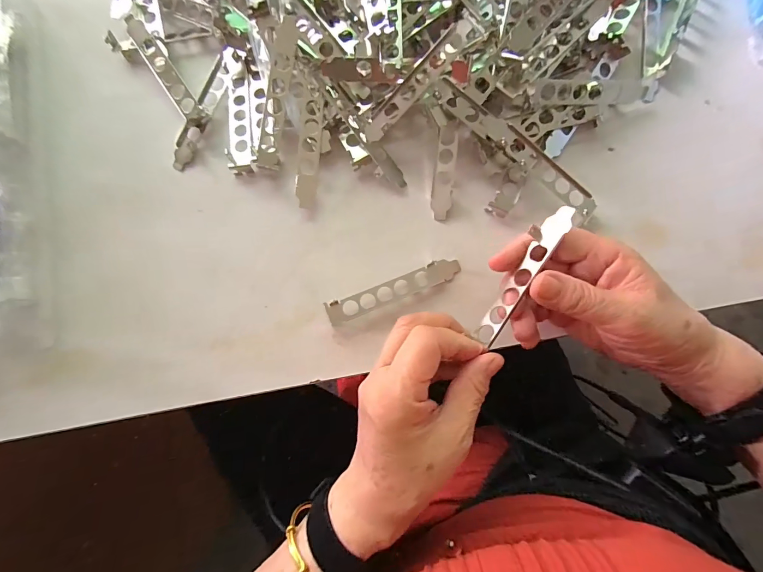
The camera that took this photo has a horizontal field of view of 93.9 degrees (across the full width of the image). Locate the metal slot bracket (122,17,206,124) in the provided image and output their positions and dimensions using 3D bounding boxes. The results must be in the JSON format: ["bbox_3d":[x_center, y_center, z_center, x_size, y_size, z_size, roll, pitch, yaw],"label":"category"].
[{"bbox_3d":[-0.196,-0.195,0.323,0.019,0.015,0.120,-34,84,-3],"label":"metal slot bracket"}]

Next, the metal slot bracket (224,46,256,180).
[{"bbox_3d":[-0.127,-0.160,0.316,0.022,0.016,0.117,-6,84,0],"label":"metal slot bracket"}]

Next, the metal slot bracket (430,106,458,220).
[{"bbox_3d":[0.054,-0.106,0.309,0.022,0.004,0.095,0,93,20],"label":"metal slot bracket"}]

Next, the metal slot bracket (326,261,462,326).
[{"bbox_3d":[0.011,0.003,0.301,0.117,0.013,0.019,-21,84,-2],"label":"metal slot bracket"}]

